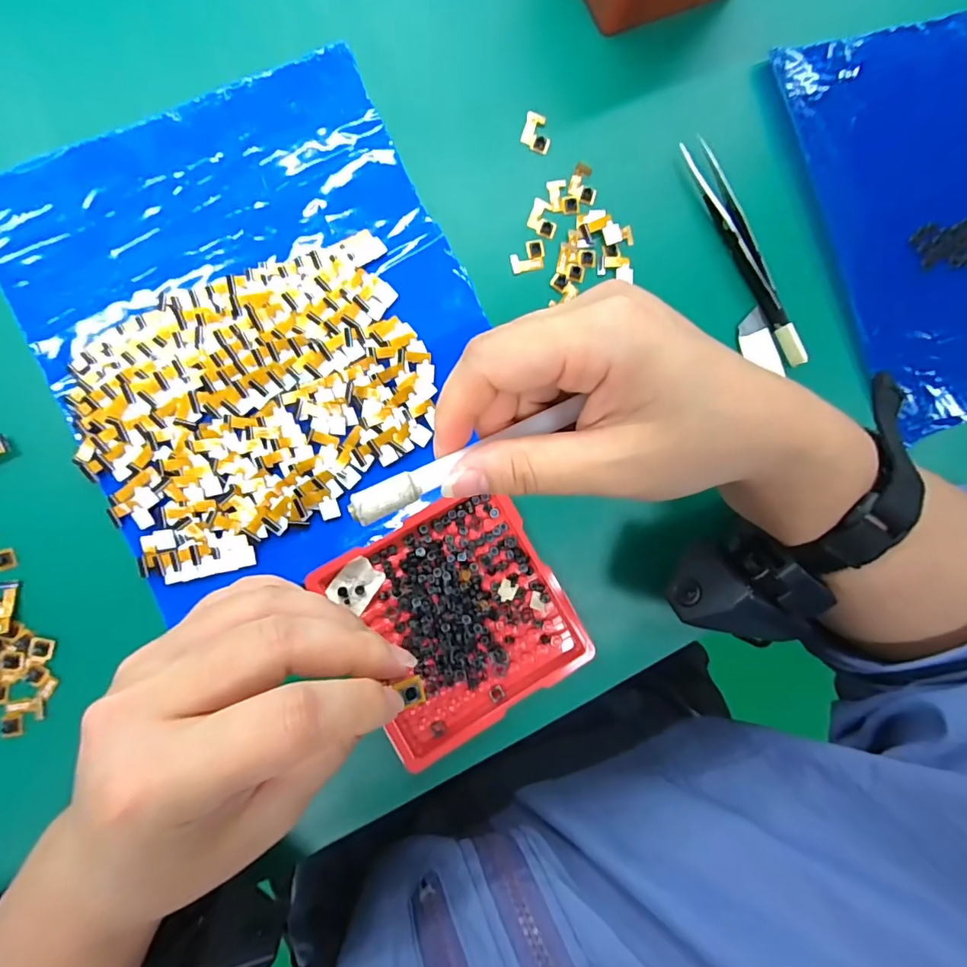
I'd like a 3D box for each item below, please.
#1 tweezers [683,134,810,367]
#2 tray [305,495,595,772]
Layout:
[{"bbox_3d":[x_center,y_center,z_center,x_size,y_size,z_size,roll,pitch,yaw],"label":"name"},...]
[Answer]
[{"bbox_3d":[0.135,-0.119,0.256,0.014,0.009,0.127,-23,88,-7],"label":"tweezers"},{"bbox_3d":[-0.012,0.063,0.232,0.095,0.012,0.096,-30,89,-7],"label":"tray"}]

